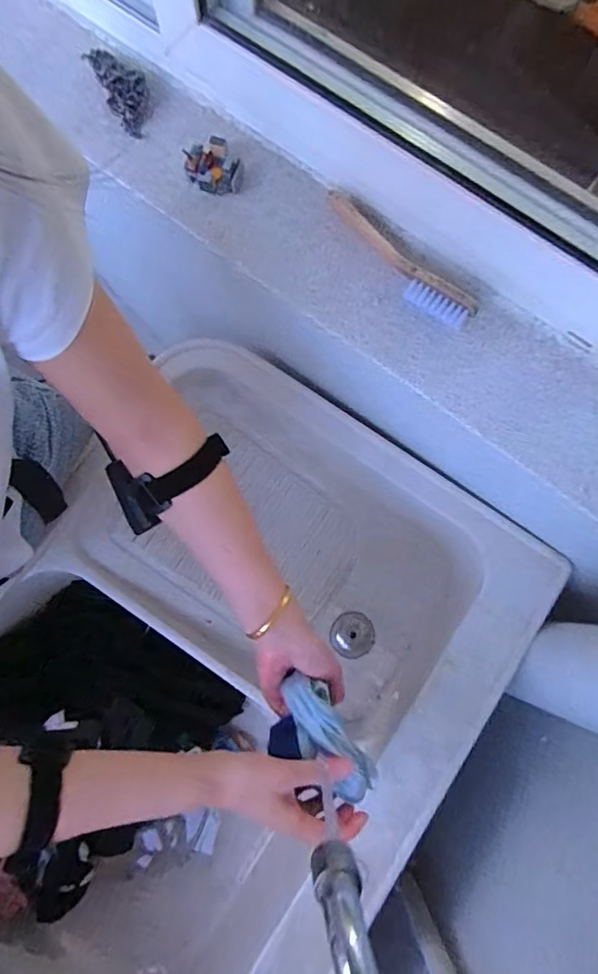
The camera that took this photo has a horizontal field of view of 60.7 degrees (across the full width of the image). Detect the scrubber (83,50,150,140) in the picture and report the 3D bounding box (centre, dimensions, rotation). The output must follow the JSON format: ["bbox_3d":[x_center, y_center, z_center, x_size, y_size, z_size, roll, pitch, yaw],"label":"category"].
[{"bbox_3d":[-0.201,-0.459,0.585,0.050,0.019,0.117,-25,80,-6],"label":"scrubber"}]

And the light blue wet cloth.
[{"bbox_3d":[0.025,0.227,0.462,0.044,0.023,0.114,-37,80,-8],"label":"light blue wet cloth"}]

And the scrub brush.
[{"bbox_3d":[0.099,-0.239,0.543,0.033,0.039,0.201,-42,82,-9],"label":"scrub brush"}]

